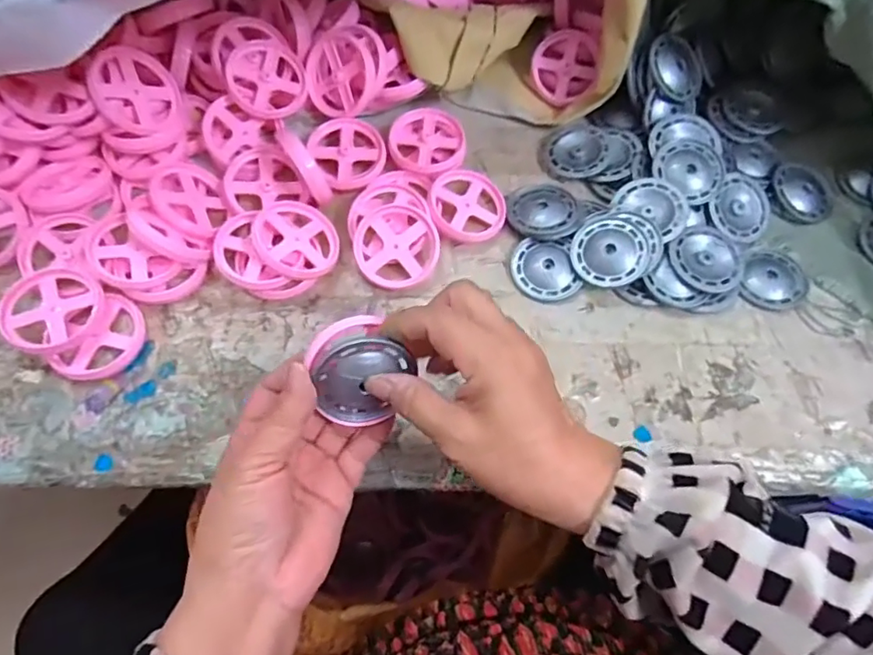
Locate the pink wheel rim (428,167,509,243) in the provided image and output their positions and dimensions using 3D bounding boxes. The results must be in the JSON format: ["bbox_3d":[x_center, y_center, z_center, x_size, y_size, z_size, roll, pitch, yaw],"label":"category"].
[{"bbox_3d":[0.025,-0.097,0.442,0.061,0.012,0.061,5,70,-13],"label":"pink wheel rim"}]

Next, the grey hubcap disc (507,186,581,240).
[{"bbox_3d":[0.086,-0.094,0.441,0.056,0.012,0.056,1,64,-2],"label":"grey hubcap disc"}]

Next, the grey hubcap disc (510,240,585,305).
[{"bbox_3d":[0.083,-0.045,0.422,0.047,0.007,0.053,-14,65,-10],"label":"grey hubcap disc"}]

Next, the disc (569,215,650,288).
[{"bbox_3d":[0.131,-0.058,0.416,0.055,0.004,0.056,-3,74,12],"label":"disc"}]

